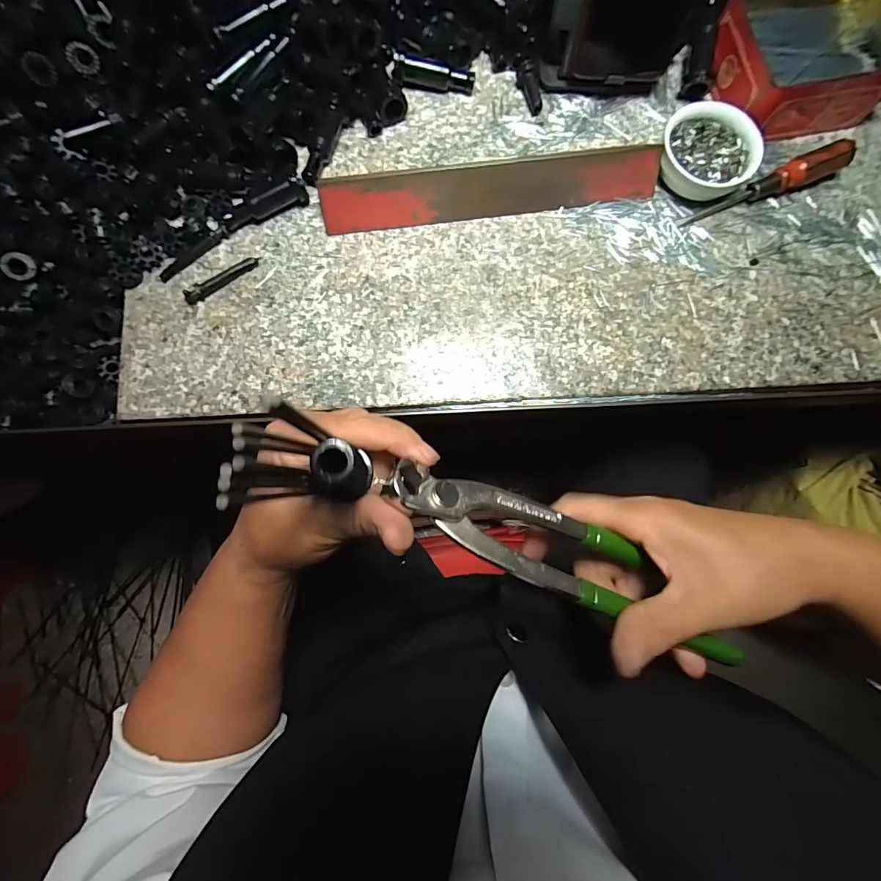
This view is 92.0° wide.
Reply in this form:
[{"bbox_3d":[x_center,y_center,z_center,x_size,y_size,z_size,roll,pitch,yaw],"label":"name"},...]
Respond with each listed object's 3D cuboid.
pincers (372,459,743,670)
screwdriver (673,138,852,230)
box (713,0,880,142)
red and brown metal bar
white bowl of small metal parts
[{"bbox_3d":[0.062,0.055,0.201,0.187,0.020,0.036,27,81,-10],"label":"pincers"},{"bbox_3d":[0.249,-0.198,0.328,0.136,0.025,0.018,-20,81,-4],"label":"screwdriver"},{"bbox_3d":[0.284,-0.305,0.333,0.128,0.038,0.109,-11,81,-3],"label":"box"},{"bbox_3d":[0.040,-0.191,0.325,0.257,0.029,0.026,-8,81,-2],"label":"red and brown metal bar"},{"bbox_3d":[0.206,-0.222,0.329,0.070,0.029,0.063,29,81,4],"label":"white bowl of small metal parts"}]

